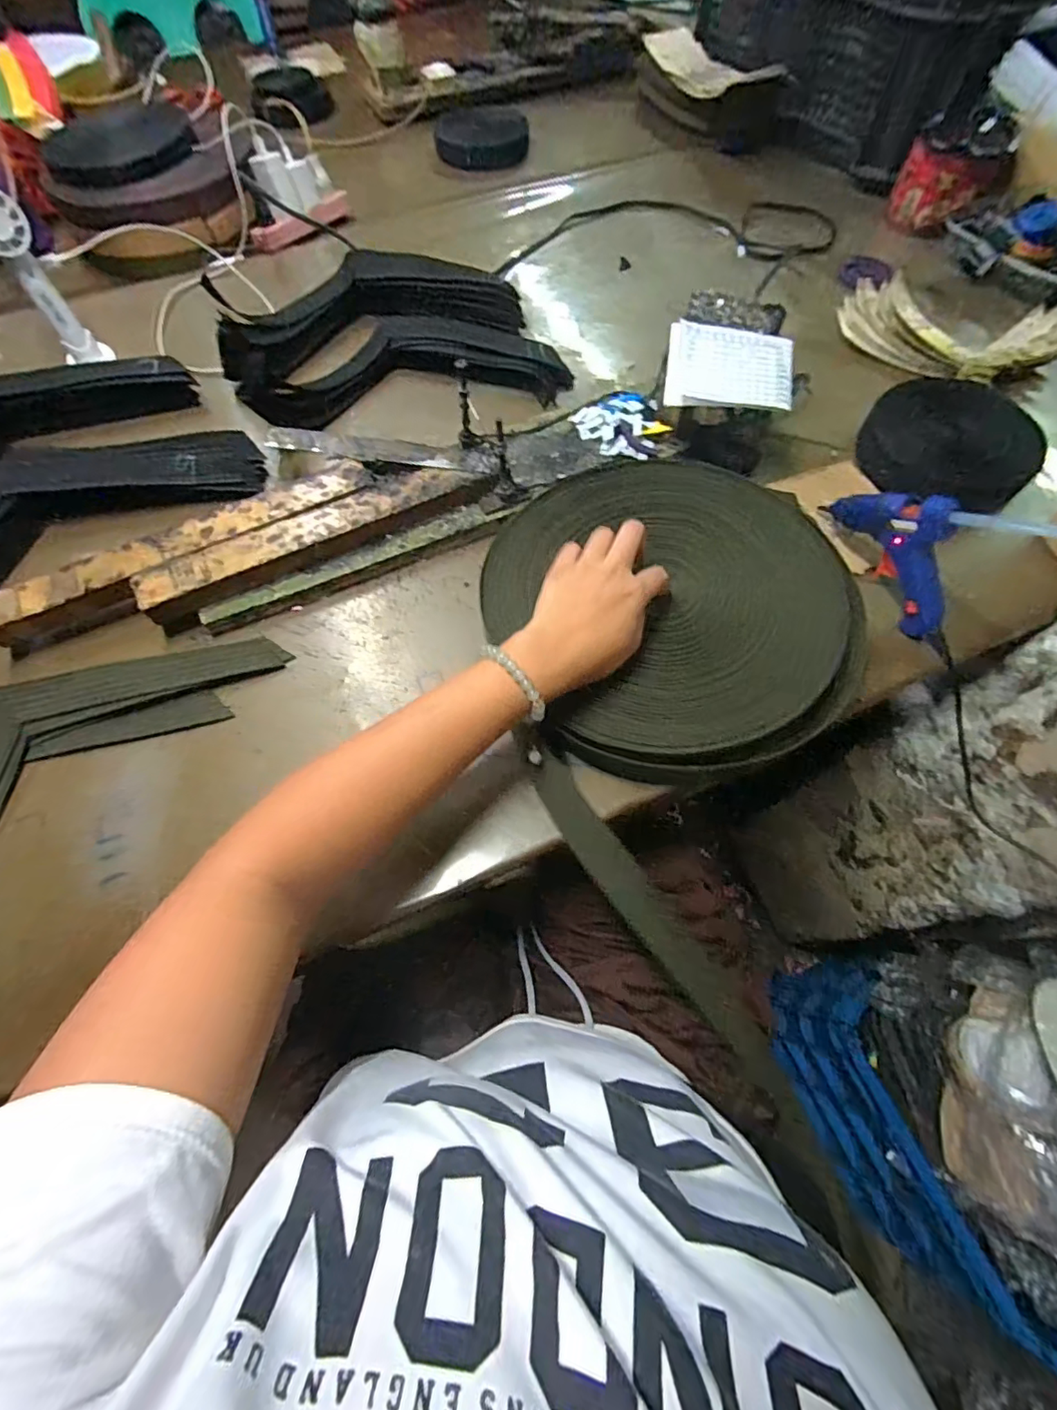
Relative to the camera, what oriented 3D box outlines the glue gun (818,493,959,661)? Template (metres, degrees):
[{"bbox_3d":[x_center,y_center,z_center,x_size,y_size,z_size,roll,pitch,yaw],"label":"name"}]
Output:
[{"bbox_3d":[0.300,-0.125,0.437,0.023,0.088,0.152,-23,66,-10],"label":"glue gun"}]

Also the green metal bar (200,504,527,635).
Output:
[{"bbox_3d":[-0.142,-0.126,0.482,0.279,0.024,0.020,-23,66,-9],"label":"green metal bar"}]

